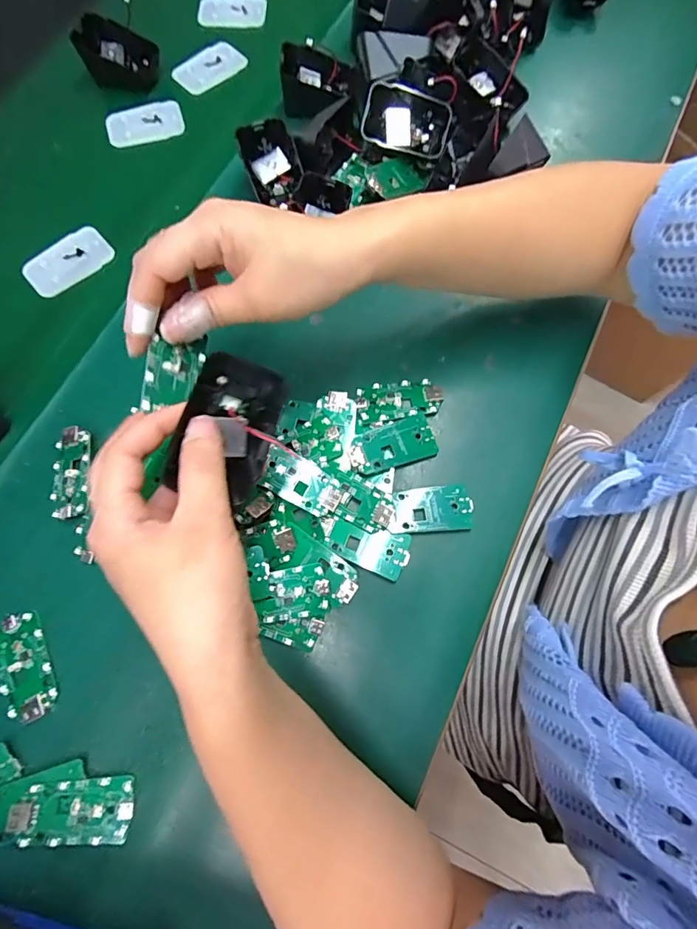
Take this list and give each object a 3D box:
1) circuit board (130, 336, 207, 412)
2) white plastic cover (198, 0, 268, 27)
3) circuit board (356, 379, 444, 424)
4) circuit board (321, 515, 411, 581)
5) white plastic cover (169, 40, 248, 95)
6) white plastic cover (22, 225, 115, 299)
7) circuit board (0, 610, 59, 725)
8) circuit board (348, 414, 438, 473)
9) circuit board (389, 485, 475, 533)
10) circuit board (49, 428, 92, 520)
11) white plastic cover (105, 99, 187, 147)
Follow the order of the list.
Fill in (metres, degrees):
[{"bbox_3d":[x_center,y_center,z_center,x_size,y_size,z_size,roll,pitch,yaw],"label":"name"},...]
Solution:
[{"bbox_3d":[-0.095,-0.050,0.242,0.004,0.029,0.052,-7,68,42],"label":"circuit board"},{"bbox_3d":[-0.122,-0.471,0.466,0.070,0.009,0.040,3,74,1],"label":"white plastic cover"},{"bbox_3d":[0.039,-0.048,0.334,0.063,0.009,0.031,-10,75,-3],"label":"circuit board"},{"bbox_3d":[0.010,0.055,0.299,0.059,0.004,0.029,16,75,4],"label":"circuit board"},{"bbox_3d":[-0.136,-0.390,0.441,0.069,0.012,0.036,-39,78,-10],"label":"white plastic cover"},{"bbox_3d":[-0.234,-0.170,0.375,0.070,0.009,0.041,-43,79,-11],"label":"white plastic cover"},{"bbox_3d":[-0.203,0.126,0.280,0.030,0.004,0.063,-27,76,-7],"label":"circuit board"},{"bbox_3d":[0.031,-0.014,0.319,0.061,0.010,0.031,-17,75,-5],"label":"circuit board"},{"bbox_3d":[0.057,0.030,0.307,0.054,0.005,0.031,-3,74,-1],"label":"circuit board"},{"bbox_3d":[-0.192,0.005,0.309,0.030,0.004,0.064,-11,72,15],"label":"circuit board"},{"bbox_3d":[-0.190,-0.318,0.420,0.070,0.009,0.044,-13,75,-4],"label":"white plastic cover"}]

